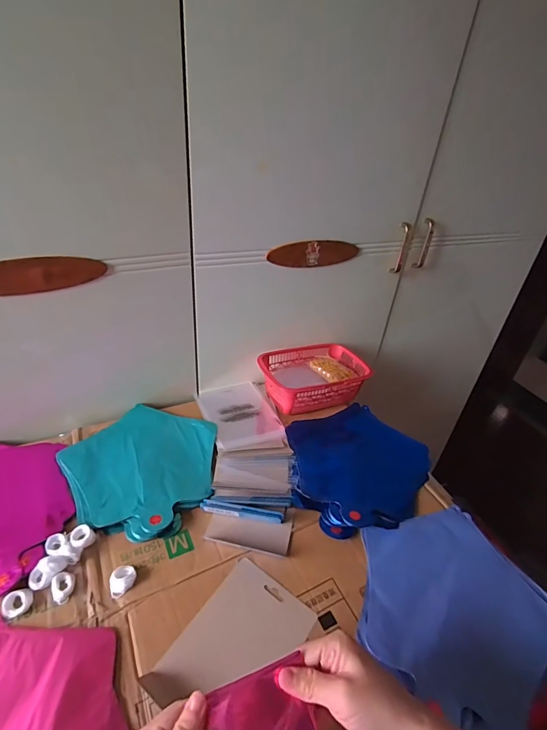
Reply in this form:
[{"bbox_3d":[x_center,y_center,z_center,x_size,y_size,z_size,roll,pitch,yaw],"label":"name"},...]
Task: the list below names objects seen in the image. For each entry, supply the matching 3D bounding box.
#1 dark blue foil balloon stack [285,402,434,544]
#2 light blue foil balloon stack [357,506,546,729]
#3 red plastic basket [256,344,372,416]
[{"bbox_3d":[0.140,0.159,0.632,0.241,0.021,0.235,-5,36,-15],"label":"dark blue foil balloon stack"},{"bbox_3d":[0.222,0.291,0.472,0.239,0.015,0.219,-23,43,-35],"label":"light blue foil balloon stack"},{"bbox_3d":[0.079,0.021,0.771,0.215,0.061,0.142,-9,37,-20],"label":"red plastic basket"}]

